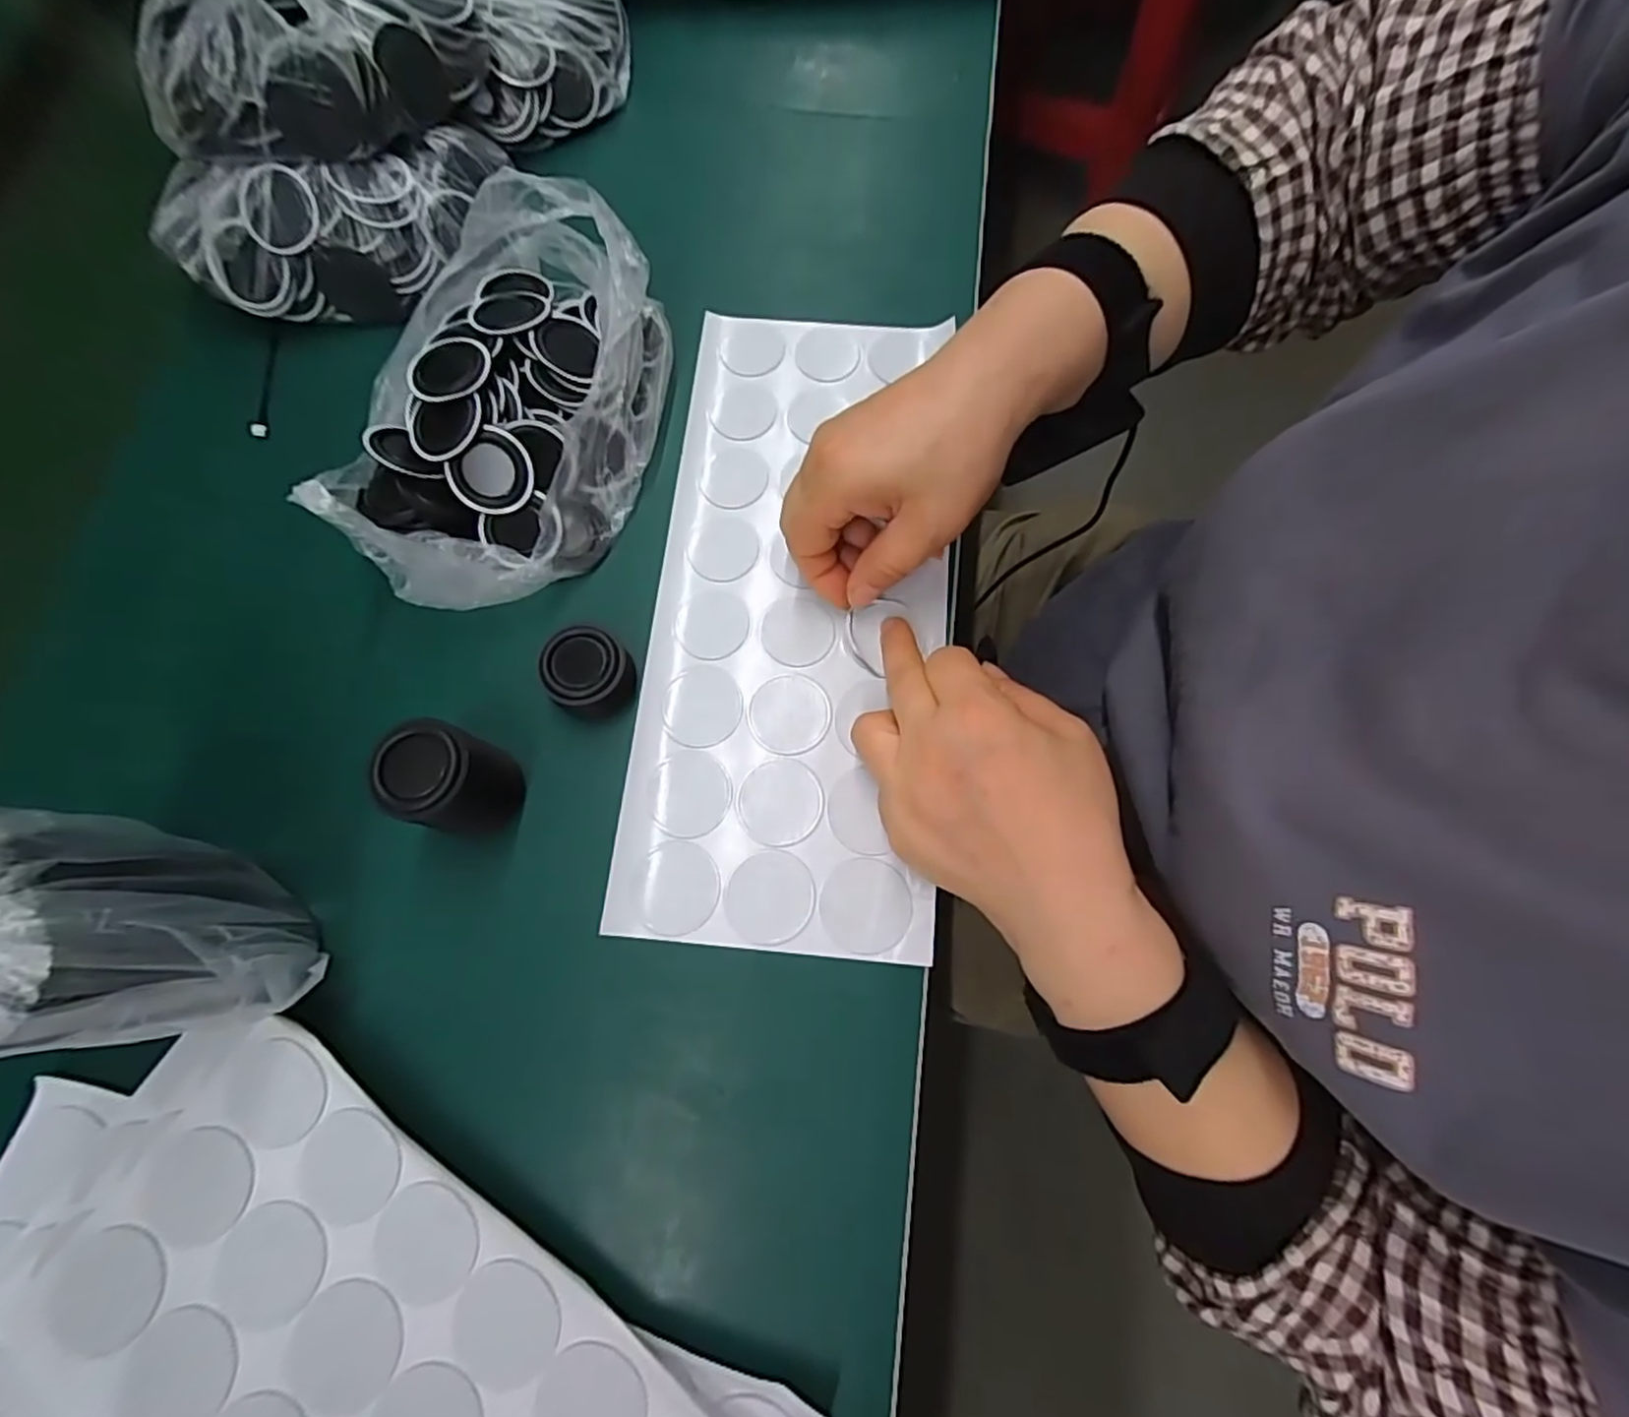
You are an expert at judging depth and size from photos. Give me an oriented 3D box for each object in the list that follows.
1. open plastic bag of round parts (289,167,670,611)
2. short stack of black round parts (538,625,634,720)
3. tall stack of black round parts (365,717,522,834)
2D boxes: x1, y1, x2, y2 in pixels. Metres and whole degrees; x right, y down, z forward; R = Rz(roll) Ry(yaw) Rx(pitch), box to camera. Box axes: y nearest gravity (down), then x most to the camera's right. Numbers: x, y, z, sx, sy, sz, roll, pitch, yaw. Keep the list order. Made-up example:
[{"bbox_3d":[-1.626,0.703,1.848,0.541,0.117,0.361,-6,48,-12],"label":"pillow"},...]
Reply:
[{"bbox_3d":[-0.147,-0.142,0.322,0.126,0.071,0.197,7,74,1],"label":"open plastic bag of round parts"},{"bbox_3d":[-0.104,-0.017,0.314,0.035,0.025,0.036,40,77,10],"label":"short stack of black round parts"},{"bbox_3d":[-0.148,0.030,0.283,0.039,0.058,0.038,26,75,6],"label":"tall stack of black round parts"}]

